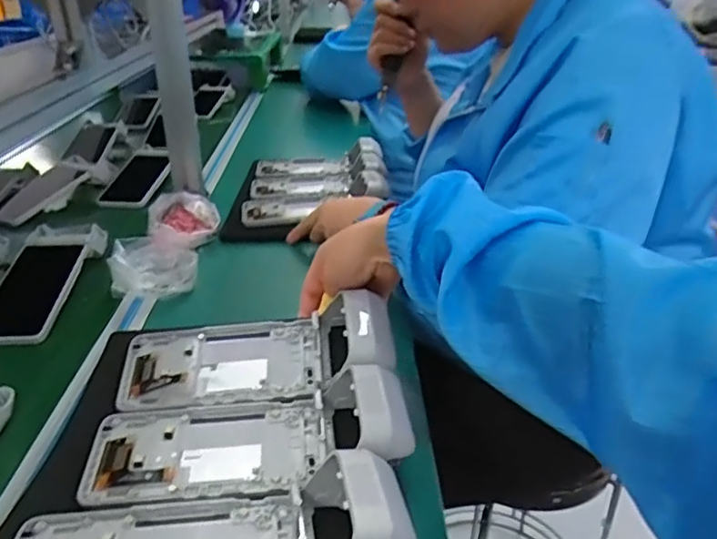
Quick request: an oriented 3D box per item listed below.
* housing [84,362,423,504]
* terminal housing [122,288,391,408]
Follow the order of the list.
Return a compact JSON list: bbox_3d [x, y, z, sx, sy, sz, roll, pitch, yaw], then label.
[{"bbox_3d":[-0.078,0.115,0.415,0.221,0.056,0.083,-2,33,-6],"label":"housing"},{"bbox_3d":[-0.085,0.070,0.495,0.227,0.044,0.091,-10,33,3],"label":"terminal housing"}]

